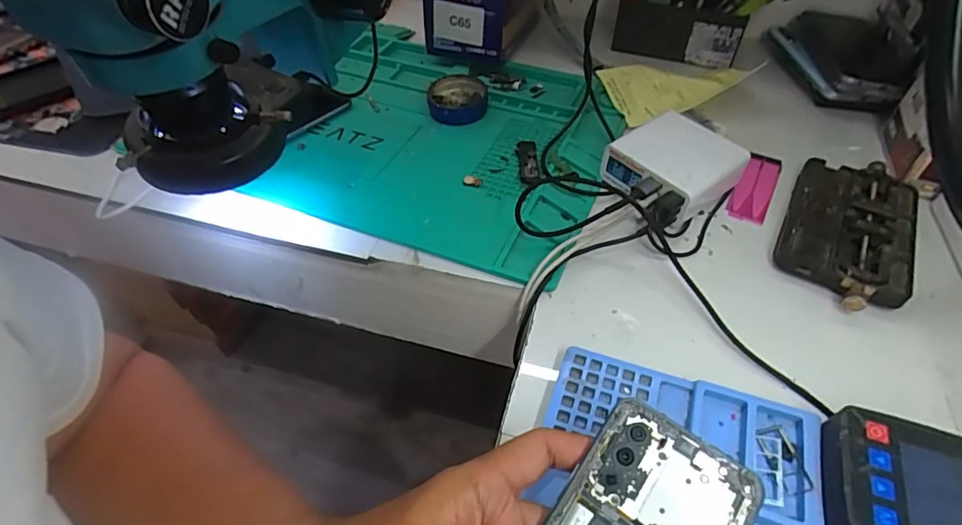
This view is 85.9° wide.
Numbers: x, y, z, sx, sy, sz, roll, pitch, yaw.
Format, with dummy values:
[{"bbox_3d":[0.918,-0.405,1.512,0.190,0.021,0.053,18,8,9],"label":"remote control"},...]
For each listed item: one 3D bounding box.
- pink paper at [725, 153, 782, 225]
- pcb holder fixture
[{"bbox_3d":[0.251,-0.071,0.472,0.031,0.008,0.105,23,53,21],"label":"pink paper"},{"bbox_3d":[0.299,-0.028,0.420,0.091,0.020,0.175,23,53,21],"label":"pcb holder fixture"}]

